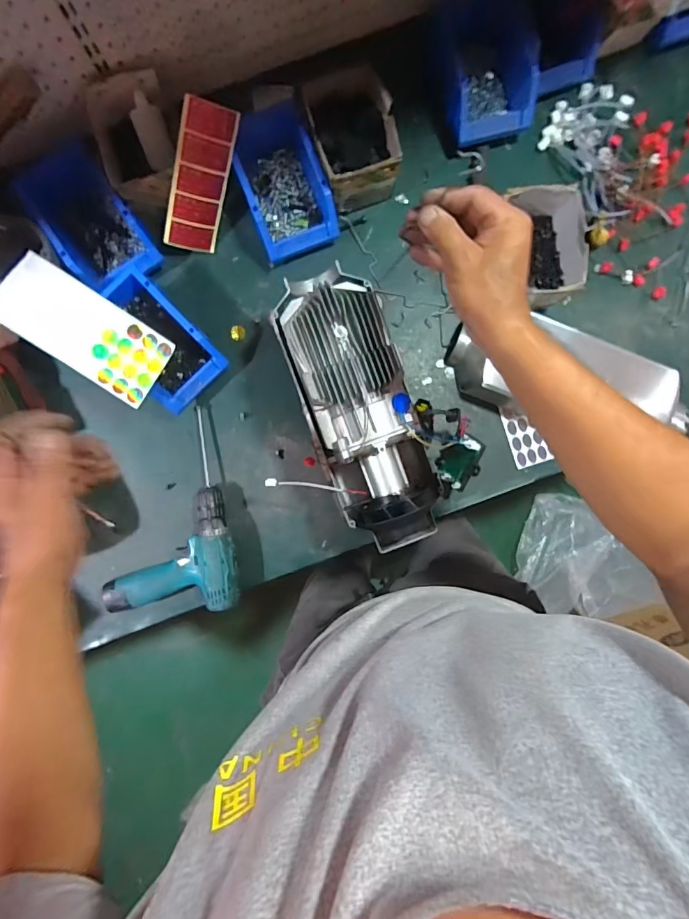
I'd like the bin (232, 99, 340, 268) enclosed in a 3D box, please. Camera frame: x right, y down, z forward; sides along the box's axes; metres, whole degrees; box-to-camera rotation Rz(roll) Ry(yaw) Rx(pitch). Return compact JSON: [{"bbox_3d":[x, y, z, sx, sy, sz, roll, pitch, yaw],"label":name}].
[{"bbox_3d":[-0.097,-0.420,0.649,0.112,0.076,0.216,-21,91,-1],"label":"bin"}]

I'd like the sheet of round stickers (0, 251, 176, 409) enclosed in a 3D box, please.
[{"bbox_3d":[-0.366,-0.182,0.607,0.244,0.009,0.105,33,87,-1],"label":"sheet of round stickers"}]

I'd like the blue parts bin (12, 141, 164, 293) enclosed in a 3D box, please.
[{"bbox_3d":[-0.370,-0.346,0.641,0.118,0.075,0.203,-37,91,-1],"label":"blue parts bin"}]

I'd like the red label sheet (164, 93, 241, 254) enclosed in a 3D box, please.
[{"bbox_3d":[-0.201,-0.387,0.609,0.073,0.186,0.009,-11,54,-39],"label":"red label sheet"}]

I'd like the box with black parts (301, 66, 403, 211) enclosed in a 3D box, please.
[{"bbox_3d":[0.011,-0.459,0.636,0.116,0.089,0.147,-15,91,-1],"label":"box with black parts"}]

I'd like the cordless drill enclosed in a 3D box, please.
[{"bbox_3d":[-0.269,0.083,0.664,0.196,0.047,0.305,-4,91,-1],"label":"cordless drill"}]

